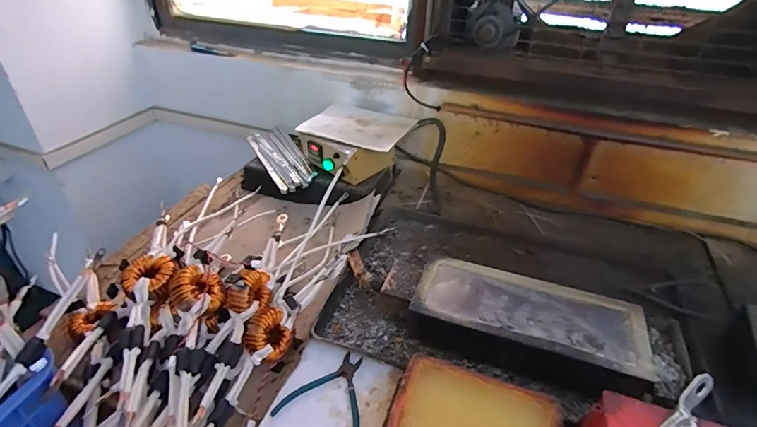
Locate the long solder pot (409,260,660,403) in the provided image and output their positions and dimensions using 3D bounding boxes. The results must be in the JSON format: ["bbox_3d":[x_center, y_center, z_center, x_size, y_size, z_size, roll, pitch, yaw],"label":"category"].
[{"bbox_3d":[0.227,0.184,0.657,0.339,0.091,0.172,14,38,17],"label":"long solder pot"}]

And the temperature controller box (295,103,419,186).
[{"bbox_3d":[-0.060,-0.182,1.056,0.254,0.089,0.231,19,40,23],"label":"temperature controller box"}]

